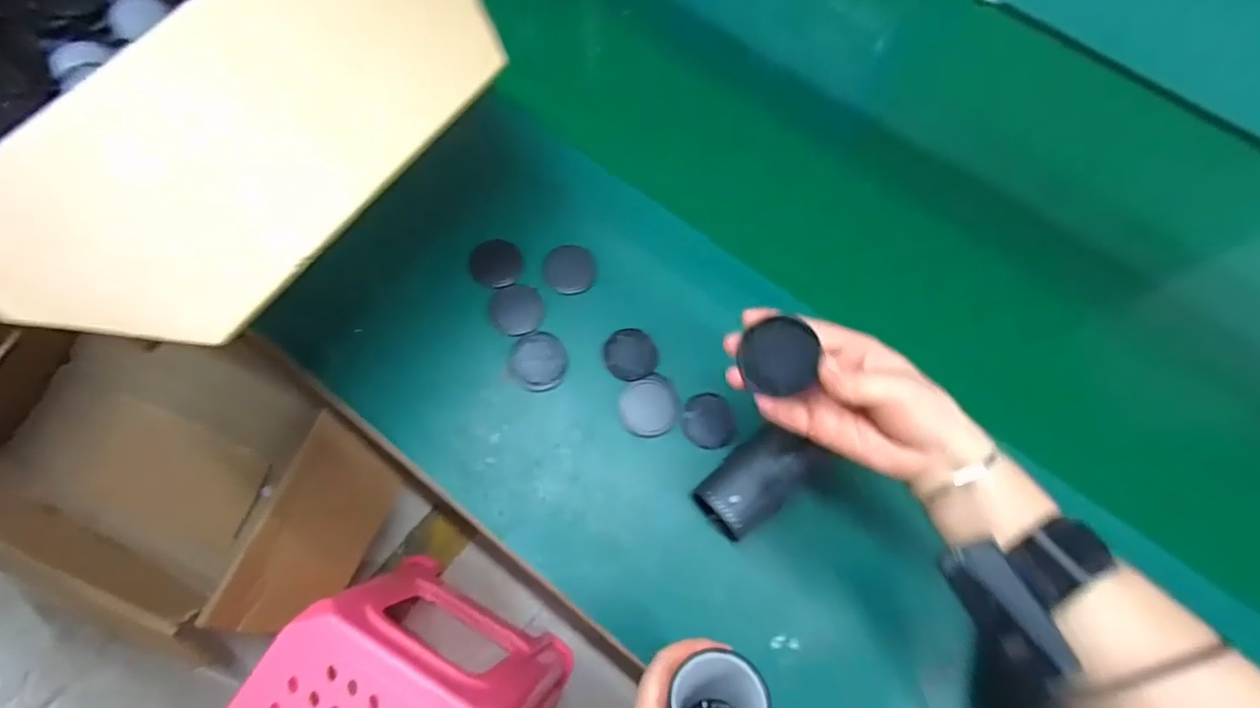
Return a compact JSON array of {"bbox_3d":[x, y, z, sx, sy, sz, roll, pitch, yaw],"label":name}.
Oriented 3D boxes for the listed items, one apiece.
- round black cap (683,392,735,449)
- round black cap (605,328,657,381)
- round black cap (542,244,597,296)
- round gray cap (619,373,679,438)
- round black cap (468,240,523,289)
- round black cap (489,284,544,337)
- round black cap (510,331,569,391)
[{"bbox_3d":[0.070,0.059,0.535,0.045,0.004,0.050,-9,71,-5],"label":"round black cap"},{"bbox_3d":[0.001,0.000,0.561,0.047,0.005,0.052,-8,70,-5],"label":"round black cap"},{"bbox_3d":[-0.060,-0.084,0.595,0.049,0.004,0.054,-8,70,-5],"label":"round black cap"},{"bbox_3d":[0.017,0.047,0.540,0.050,0.004,0.055,-7,70,-5],"label":"round gray cap"},{"bbox_3d":[-0.132,-0.090,0.596,0.051,0.006,0.048,1,70,-2],"label":"round black cap"},{"bbox_3d":[-0.108,-0.042,0.573,0.049,0.010,0.047,-18,93,-4],"label":"round black cap"},{"bbox_3d":[-0.084,0.006,0.557,0.050,0.006,0.057,-10,71,-6],"label":"round black cap"}]

